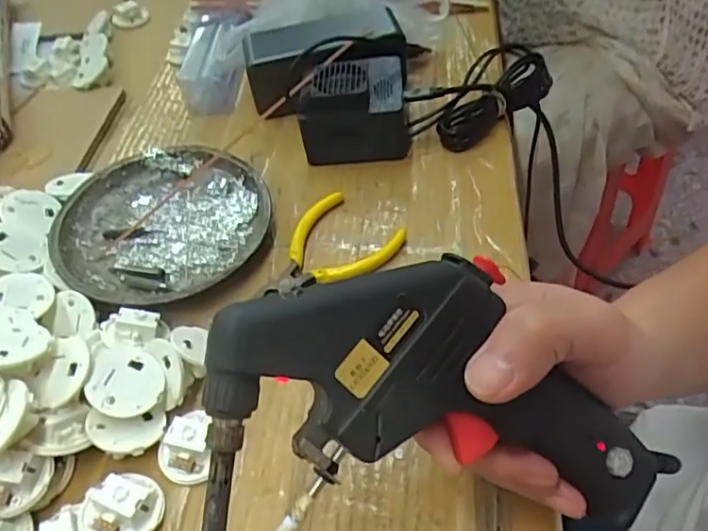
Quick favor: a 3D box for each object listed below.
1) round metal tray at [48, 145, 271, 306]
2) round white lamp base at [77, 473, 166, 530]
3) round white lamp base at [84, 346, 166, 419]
[{"bbox_3d":[-0.131,-0.029,0.394,0.139,0.030,0.133,-3,49,4],"label":"round metal tray"},{"bbox_3d":[-0.112,0.117,0.273,0.035,0.011,0.037,2,49,-2],"label":"round white lamp base"},{"bbox_3d":[-0.122,0.063,0.304,0.037,0.012,0.037,12,52,-16],"label":"round white lamp base"}]

